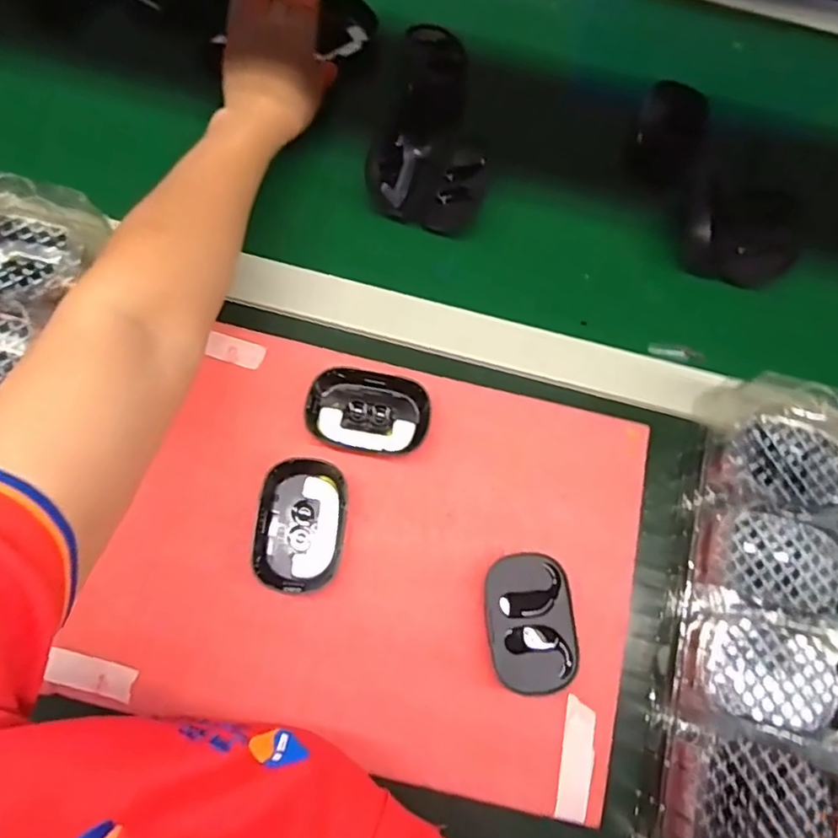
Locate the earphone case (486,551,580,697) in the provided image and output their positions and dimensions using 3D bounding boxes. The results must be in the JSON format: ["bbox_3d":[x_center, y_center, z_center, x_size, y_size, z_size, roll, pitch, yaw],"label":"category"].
[{"bbox_3d":[0.075,0.136,0.399,0.057,0.018,0.087,-3,73,-5],"label":"earphone case"}]

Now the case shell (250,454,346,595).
[{"bbox_3d":[-0.081,0.072,0.406,0.056,0.020,0.088,6,72,-2],"label":"case shell"}]

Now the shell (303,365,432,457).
[{"bbox_3d":[-0.036,-0.005,0.433,0.085,0.020,0.060,10,72,-1],"label":"shell"}]

